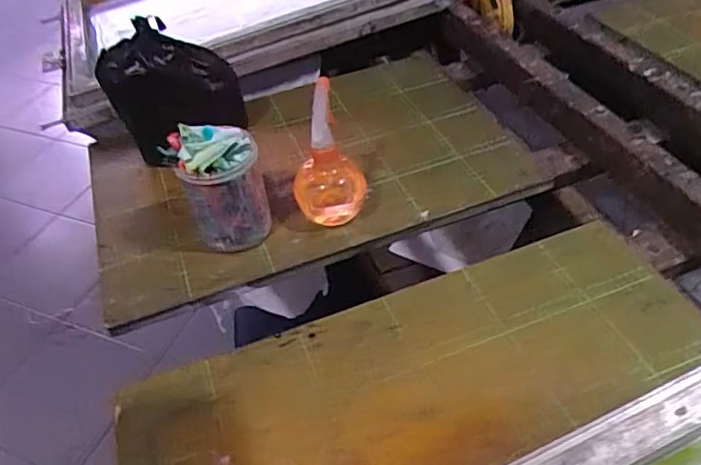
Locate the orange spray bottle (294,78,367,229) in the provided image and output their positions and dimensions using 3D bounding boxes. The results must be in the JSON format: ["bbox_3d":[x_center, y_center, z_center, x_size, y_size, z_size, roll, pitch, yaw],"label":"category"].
[{"bbox_3d":[-0.031,-0.096,0.716,0.090,0.167,0.095,-6,44,0],"label":"orange spray bottle"}]

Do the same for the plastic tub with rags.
[{"bbox_3d":[-0.150,-0.047,0.690,0.093,0.152,0.088,-3,44,3],"label":"plastic tub with rags"}]

